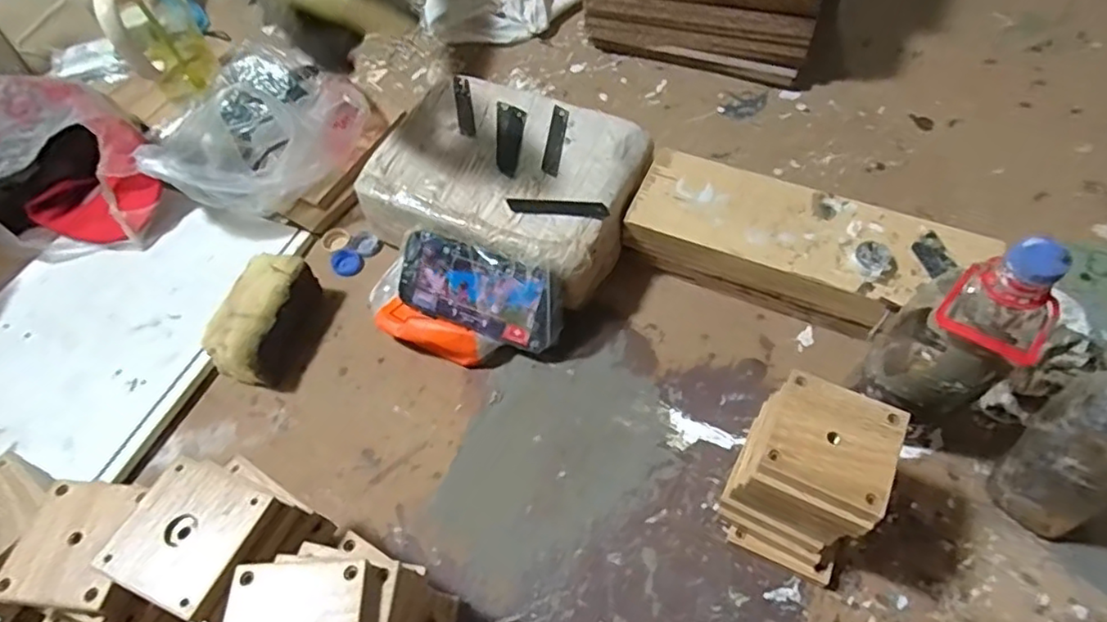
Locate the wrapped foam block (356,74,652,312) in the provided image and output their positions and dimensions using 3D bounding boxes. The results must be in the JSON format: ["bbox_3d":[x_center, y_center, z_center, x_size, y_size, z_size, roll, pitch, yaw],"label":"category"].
[{"bbox_3d":[-0.049,-0.131,0.685,0.267,0.096,0.201,20,63,15],"label":"wrapped foam block"}]

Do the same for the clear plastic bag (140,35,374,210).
[{"bbox_3d":[-0.348,-0.219,0.740,0.233,0.125,0.187,-29,61,-12],"label":"clear plastic bag"}]

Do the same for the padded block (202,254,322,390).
[{"bbox_3d":[-0.291,0.007,0.637,0.061,0.064,0.125,12,61,11],"label":"padded block"}]

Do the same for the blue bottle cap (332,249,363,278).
[{"bbox_3d":[-0.235,-0.054,0.712,0.031,0.010,0.035,-29,61,-12],"label":"blue bottle cap"}]

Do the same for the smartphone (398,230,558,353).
[{"bbox_3d":[-0.075,-0.017,0.616,0.167,0.084,0.014,18,24,14],"label":"smartphone"}]

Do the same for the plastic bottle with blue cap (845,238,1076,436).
[{"bbox_3d":[0.297,0.034,0.484,0.076,0.230,0.086,-38,64,-16],"label":"plastic bottle with blue cap"}]

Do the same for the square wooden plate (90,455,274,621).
[{"bbox_3d":[-0.238,0.142,0.404,0.079,0.013,0.080,19,63,15],"label":"square wooden plate"}]

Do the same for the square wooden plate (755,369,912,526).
[{"bbox_3d":[0.196,0.090,0.437,0.081,0.013,0.085,24,64,17],"label":"square wooden plate"}]

